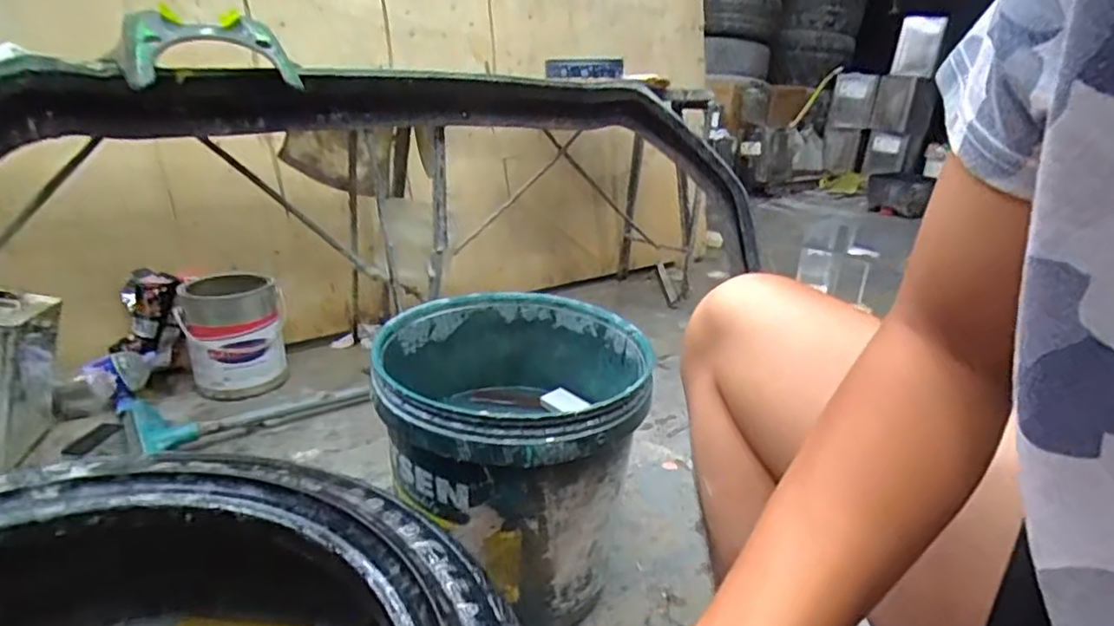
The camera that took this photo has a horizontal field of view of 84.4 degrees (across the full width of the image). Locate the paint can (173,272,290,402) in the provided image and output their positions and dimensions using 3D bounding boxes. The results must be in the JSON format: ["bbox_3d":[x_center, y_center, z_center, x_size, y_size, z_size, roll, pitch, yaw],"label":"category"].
[{"bbox_3d":[-0.626,0.041,1.198,0.176,0.201,0.155,-9,24,-28],"label":"paint can"}]

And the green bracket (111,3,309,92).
[{"bbox_3d":[-0.468,-0.358,0.833,0.214,0.093,0.138,-15,27,-38],"label":"green bracket"}]

